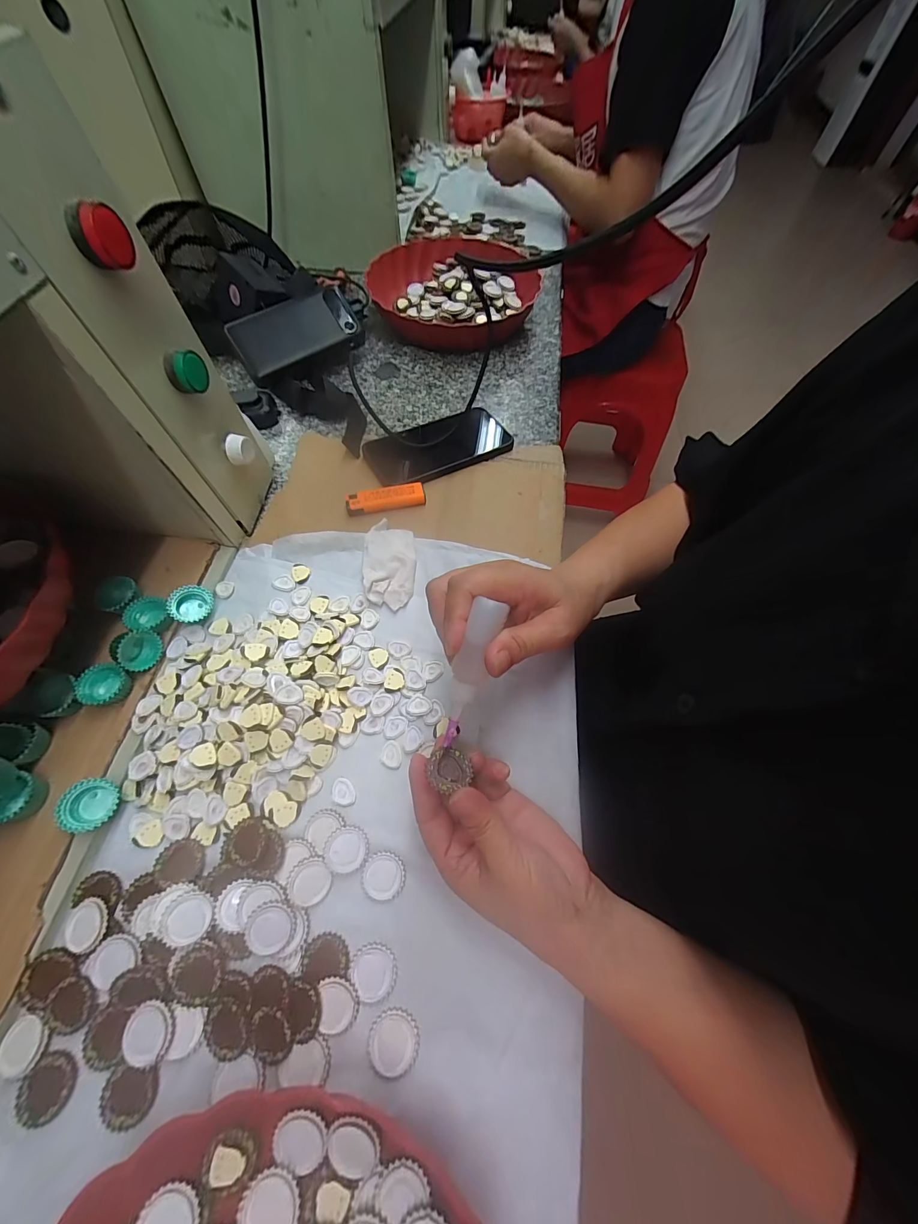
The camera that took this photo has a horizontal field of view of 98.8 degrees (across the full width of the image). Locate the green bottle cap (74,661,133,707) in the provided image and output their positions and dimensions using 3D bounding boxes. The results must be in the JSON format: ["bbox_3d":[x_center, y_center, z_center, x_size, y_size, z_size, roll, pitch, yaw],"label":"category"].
[{"bbox_3d":[-0.274,0.057,0.304,0.032,0.010,0.032,12,62,-24],"label":"green bottle cap"}]

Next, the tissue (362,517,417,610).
[{"bbox_3d":[-0.063,-0.046,0.363,0.045,0.017,0.088,-1,63,-3],"label":"tissue"}]

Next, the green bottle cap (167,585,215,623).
[{"bbox_3d":[-0.231,-0.007,0.339,0.020,0.028,0.034,16,55,34],"label":"green bottle cap"}]

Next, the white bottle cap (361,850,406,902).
[{"bbox_3d":[-0.050,0.175,0.261,0.028,0.004,0.028,1,63,-2],"label":"white bottle cap"}]

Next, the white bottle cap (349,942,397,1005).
[{"bbox_3d":[-0.052,0.219,0.240,0.025,0.004,0.028,-30,68,-17],"label":"white bottle cap"}]

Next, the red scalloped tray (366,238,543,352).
[{"bbox_3d":[-0.002,-0.478,0.591,0.240,0.048,0.265,-11,63,-6],"label":"red scalloped tray"}]

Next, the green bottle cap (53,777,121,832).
[{"bbox_3d":[-0.251,0.131,0.267,0.031,0.008,0.032,12,59,-37],"label":"green bottle cap"}]

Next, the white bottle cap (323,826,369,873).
[{"bbox_3d":[-0.076,0.160,0.265,0.028,0.006,0.027,1,63,-2],"label":"white bottle cap"}]

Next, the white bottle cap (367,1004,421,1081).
[{"bbox_3d":[-0.037,0.247,0.226,0.029,0.004,0.028,1,63,-2],"label":"white bottle cap"}]

